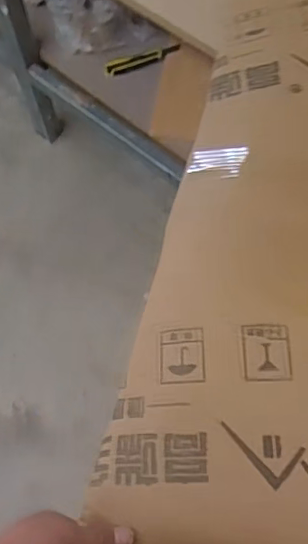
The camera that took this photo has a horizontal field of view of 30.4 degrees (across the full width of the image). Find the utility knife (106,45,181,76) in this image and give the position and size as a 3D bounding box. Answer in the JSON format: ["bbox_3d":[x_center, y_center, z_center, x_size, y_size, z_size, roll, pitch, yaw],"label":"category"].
[{"bbox_3d":[-0.027,-0.518,1.377,0.185,0.028,0.028,-13,65,12],"label":"utility knife"}]

